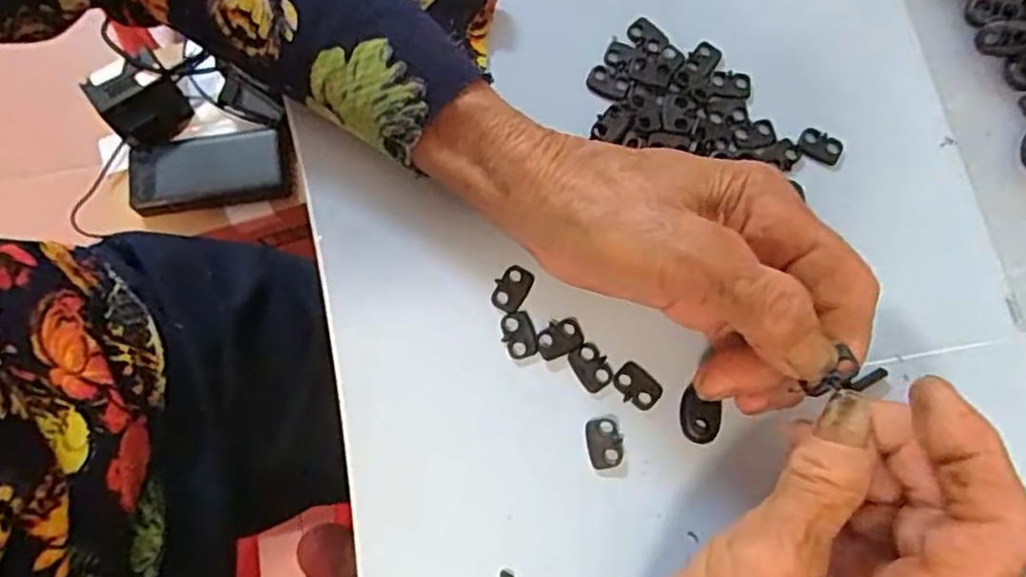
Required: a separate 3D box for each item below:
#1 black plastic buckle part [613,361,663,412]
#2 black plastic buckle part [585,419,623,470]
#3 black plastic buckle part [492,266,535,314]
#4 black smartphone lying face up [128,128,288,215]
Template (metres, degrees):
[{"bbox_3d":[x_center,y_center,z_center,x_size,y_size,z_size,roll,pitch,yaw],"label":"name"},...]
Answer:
[{"bbox_3d":[0.048,0.038,0.270,0.019,0.004,0.014,37,78,10],"label":"black plastic buckle part"},{"bbox_3d":[0.035,0.058,0.263,0.013,0.004,0.018,-5,74,-1],"label":"black plastic buckle part"},{"bbox_3d":[-0.001,0.000,0.279,0.014,0.004,0.019,27,76,7],"label":"black plastic buckle part"},{"bbox_3d":[-0.320,-0.120,0.728,0.157,0.011,0.073,-7,100,0],"label":"black smartphone lying face up"}]

